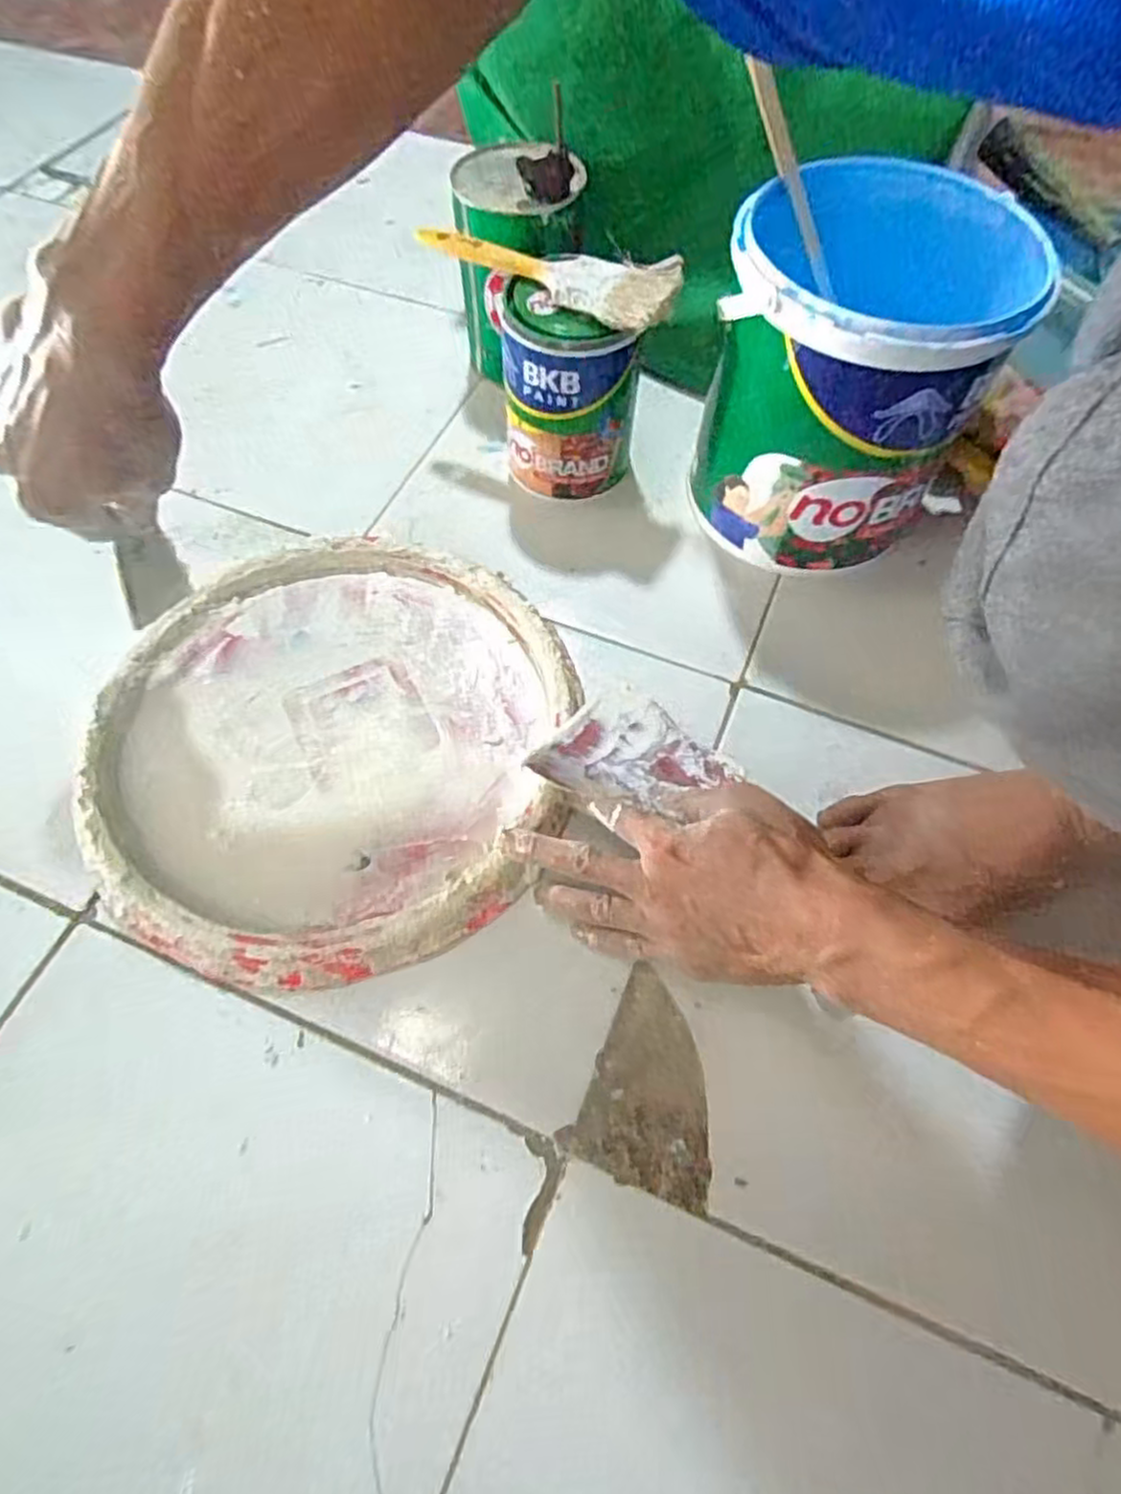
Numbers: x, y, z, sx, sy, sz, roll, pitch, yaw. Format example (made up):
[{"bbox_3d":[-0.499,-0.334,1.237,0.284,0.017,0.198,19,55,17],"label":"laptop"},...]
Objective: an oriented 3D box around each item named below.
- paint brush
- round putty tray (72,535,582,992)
[{"bbox_3d":[-0.015,-0.313,0.479,0.183,0.015,0.055,15,63,7],"label":"paint brush"},{"bbox_3d":[-0.141,-0.007,0.458,0.281,0.024,0.292,1,62,-1],"label":"round putty tray"}]

